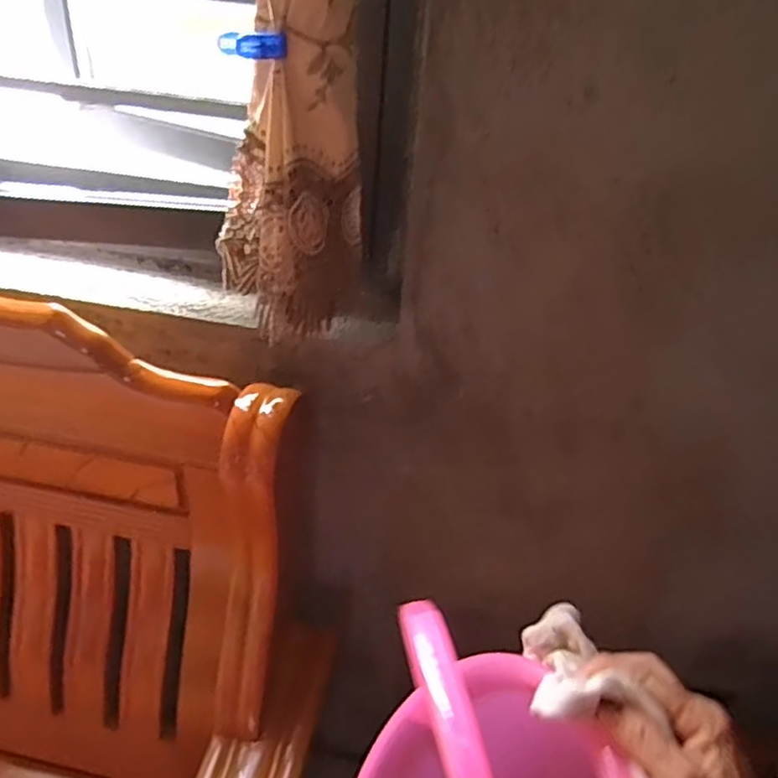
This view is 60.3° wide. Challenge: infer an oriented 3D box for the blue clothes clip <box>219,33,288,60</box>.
[{"bbox_3d":[-0.103,-0.268,0.523,0.059,0.018,0.016,-19,42,-31],"label":"blue clothes clip"}]

